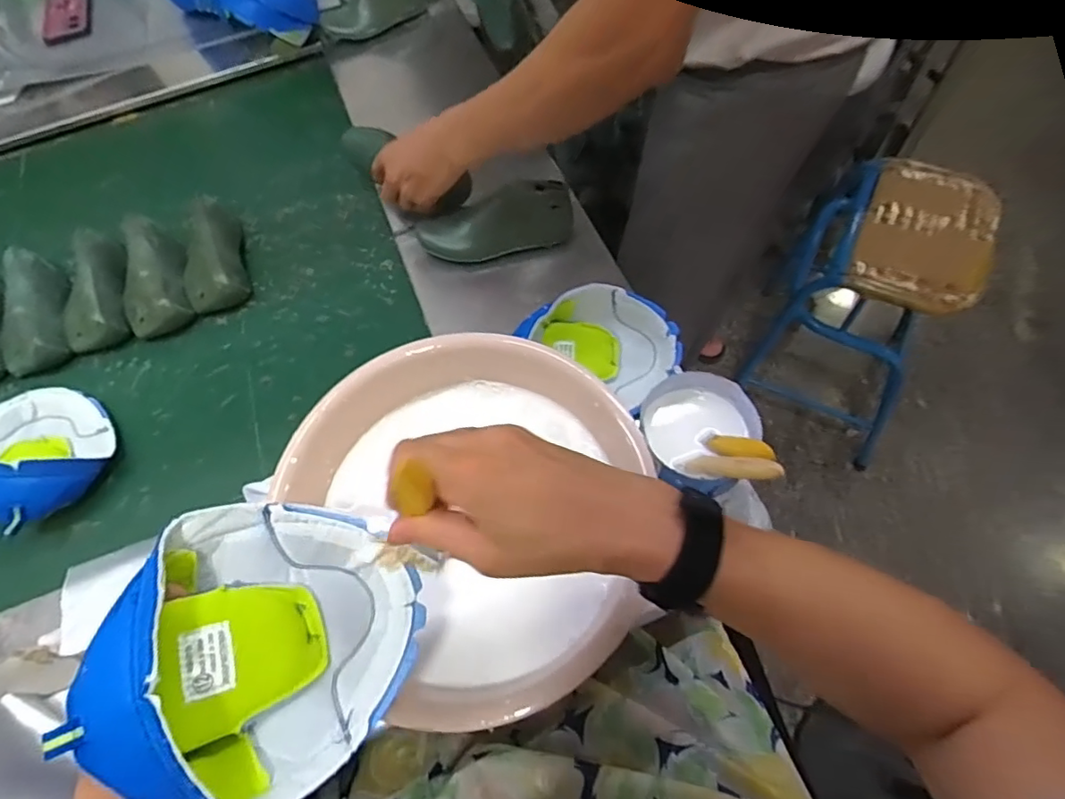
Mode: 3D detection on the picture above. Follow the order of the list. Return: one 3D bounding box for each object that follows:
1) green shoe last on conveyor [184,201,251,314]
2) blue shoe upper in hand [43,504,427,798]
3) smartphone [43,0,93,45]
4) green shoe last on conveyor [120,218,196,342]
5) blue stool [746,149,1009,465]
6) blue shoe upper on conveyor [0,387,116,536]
[{"bbox_3d":[-0.437,-0.201,0.771,0.077,0.065,0.179,-22,64,-7],"label":"green shoe last on conveyor"},{"bbox_3d":[-0.159,0.147,0.329,0.100,0.156,0.161,-39,32,27],"label":"blue shoe upper in hand"},{"bbox_3d":[-0.847,-0.706,1.051,0.083,0.009,0.158,-19,64,-6],"label":"smartphone"},{"bbox_3d":[-0.501,-0.166,0.763,0.079,0.056,0.167,-19,64,-6],"label":"green shoe last on conveyor"},{"bbox_3d":[0.649,-0.170,1.144,0.312,0.488,0.400,23,67,15],"label":"blue stool"},{"bbox_3d":[-0.554,0.048,0.639,0.179,0.081,0.129,35,71,19],"label":"blue shoe upper on conveyor"}]

